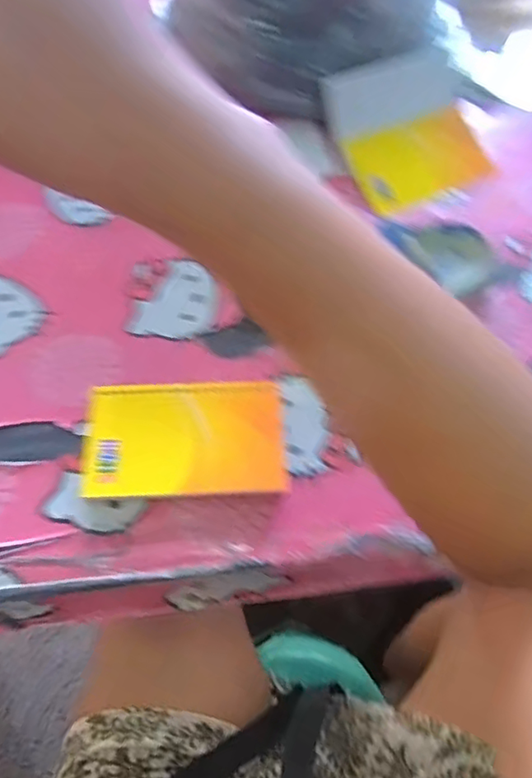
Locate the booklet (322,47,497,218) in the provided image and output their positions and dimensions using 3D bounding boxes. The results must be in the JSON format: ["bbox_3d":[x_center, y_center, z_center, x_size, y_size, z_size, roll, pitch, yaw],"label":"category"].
[{"bbox_3d":[0.134,-0.239,0.525,0.135,0.018,0.132,-26,90,-13],"label":"booklet"}]

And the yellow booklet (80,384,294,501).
[{"bbox_3d":[-0.055,0.033,0.385,0.131,0.006,0.080,-2,64,-2],"label":"yellow booklet"}]

